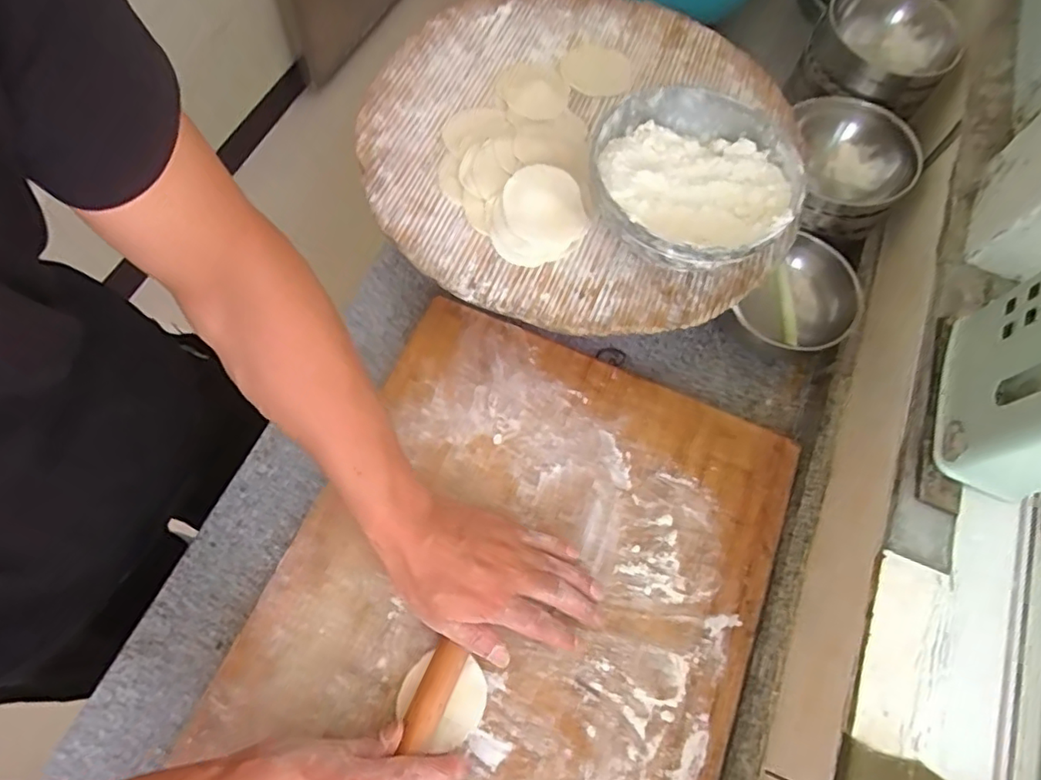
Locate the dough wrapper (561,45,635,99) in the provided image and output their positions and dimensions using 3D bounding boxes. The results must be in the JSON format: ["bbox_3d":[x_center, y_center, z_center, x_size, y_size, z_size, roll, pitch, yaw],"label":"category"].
[{"bbox_3d":[0.080,-0.331,0.623,0.077,0.009,0.077,16,68,8],"label":"dough wrapper"}]

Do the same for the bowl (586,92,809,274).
[{"bbox_3d":[0.146,-0.170,0.519,0.171,0.076,0.169,2,67,-5],"label":"bowl"}]

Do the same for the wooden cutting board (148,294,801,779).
[{"bbox_3d":[-0.025,0.223,0.488,0.388,0.022,0.580,24,67,5],"label":"wooden cutting board"}]

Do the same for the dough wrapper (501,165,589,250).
[{"bbox_3d":[0.022,-0.159,0.525,0.071,0.011,0.069,-10,90,-19],"label":"dough wrapper"}]

